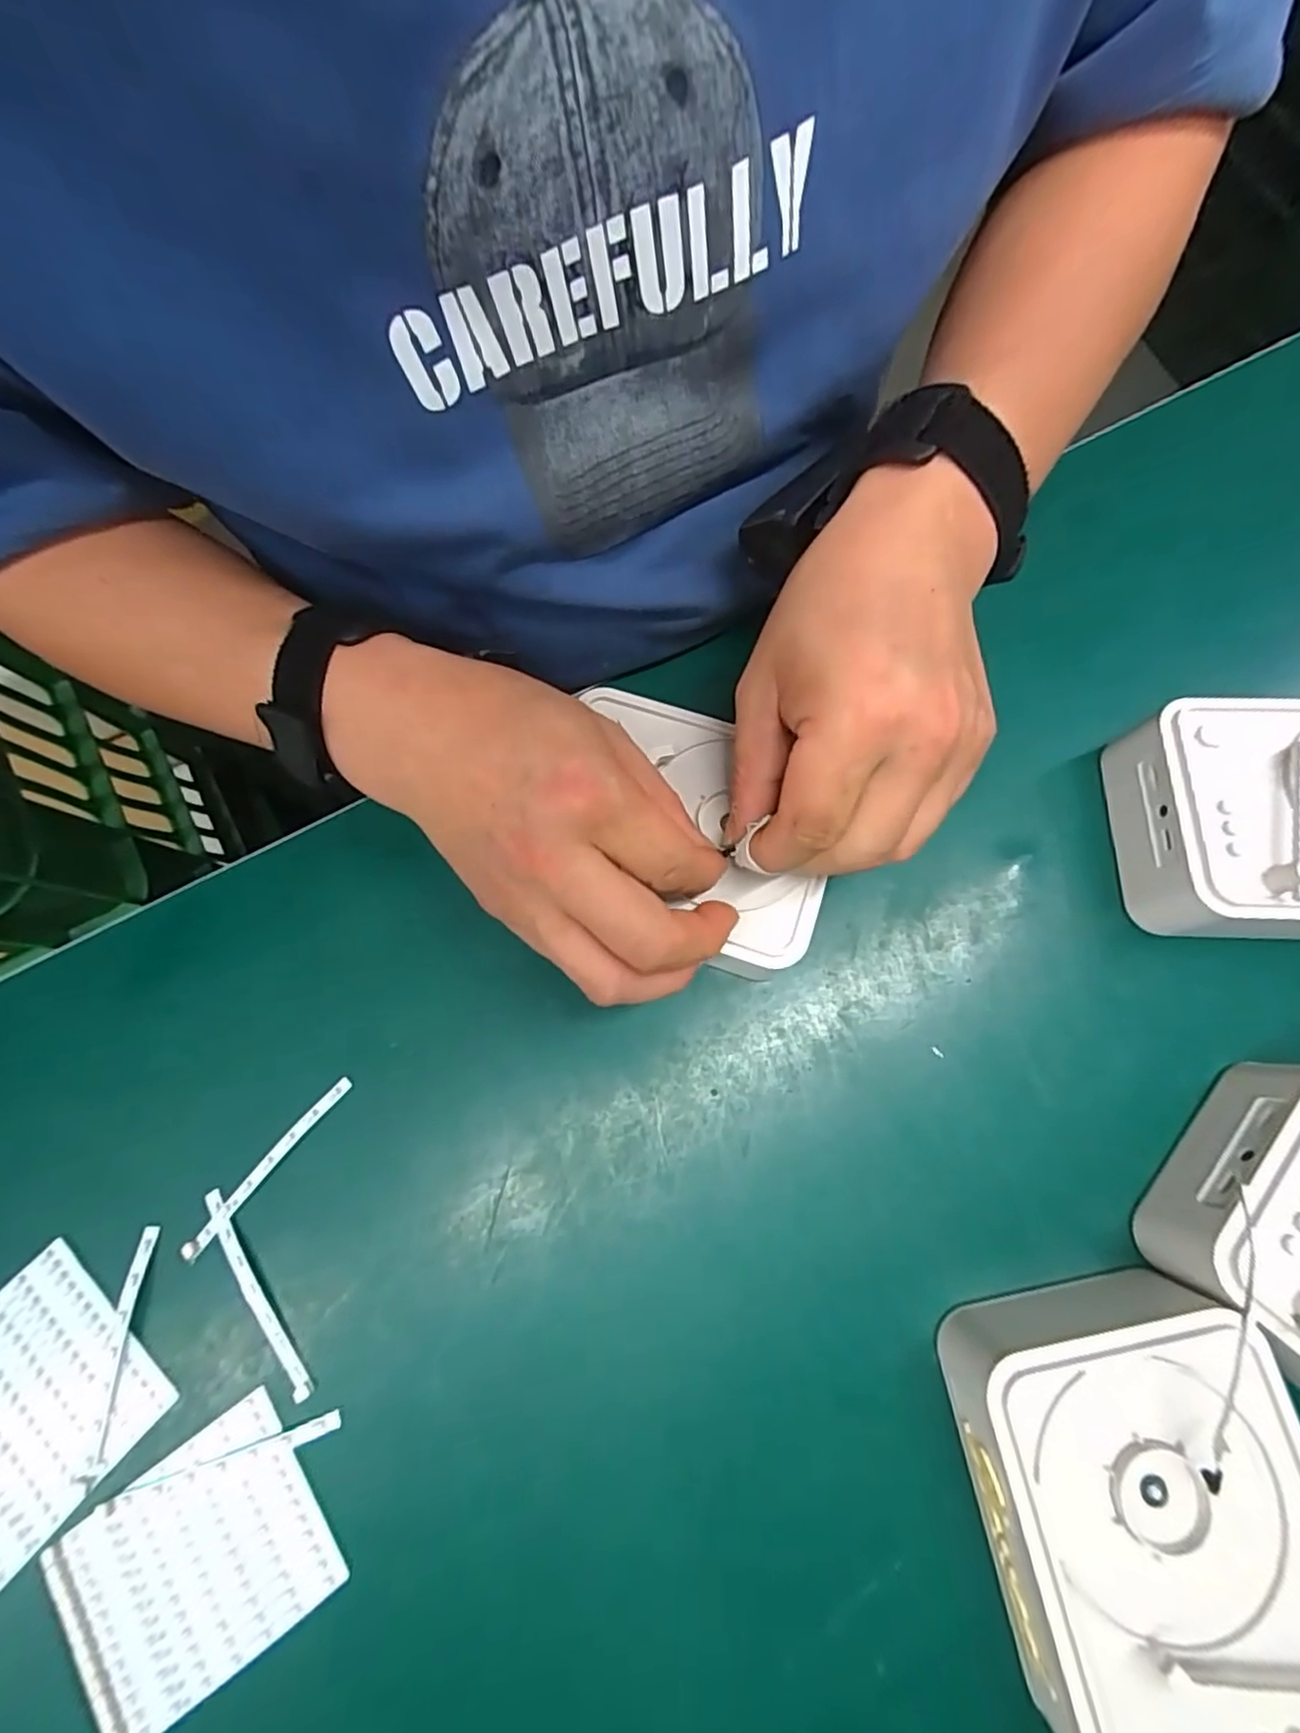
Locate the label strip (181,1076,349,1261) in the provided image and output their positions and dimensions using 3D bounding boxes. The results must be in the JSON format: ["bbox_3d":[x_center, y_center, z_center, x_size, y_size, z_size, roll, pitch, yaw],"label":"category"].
[{"bbox_3d":[-0.161,0.126,0.273,0.006,0.004,0.088,38,79,9],"label":"label strip"}]

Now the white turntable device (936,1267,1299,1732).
[{"bbox_3d":[0.166,0.216,0.220,0.101,0.051,0.133,-8,77,-2],"label":"white turntable device"}]

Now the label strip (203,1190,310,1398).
[{"bbox_3d":[-0.159,0.171,0.260,0.007,0.004,0.087,-34,78,-8],"label":"label strip"}]

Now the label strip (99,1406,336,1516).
[{"bbox_3d":[-0.162,0.226,0.244,0.087,0.004,0.007,-18,77,-4],"label":"label strip"}]

